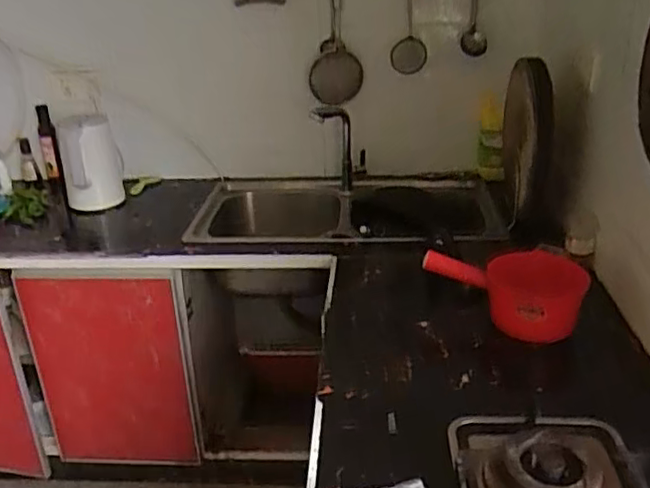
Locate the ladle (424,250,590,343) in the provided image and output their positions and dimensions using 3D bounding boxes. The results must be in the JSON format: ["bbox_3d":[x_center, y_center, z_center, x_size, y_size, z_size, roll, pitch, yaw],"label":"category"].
[{"bbox_3d":[0.316,0.089,1.131,0.278,0.117,0.146,7,27,18],"label":"ladle"}]

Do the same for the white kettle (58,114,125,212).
[{"bbox_3d":[-0.628,-0.218,1.701,0.143,0.247,0.174,-9,27,-15],"label":"white kettle"}]

